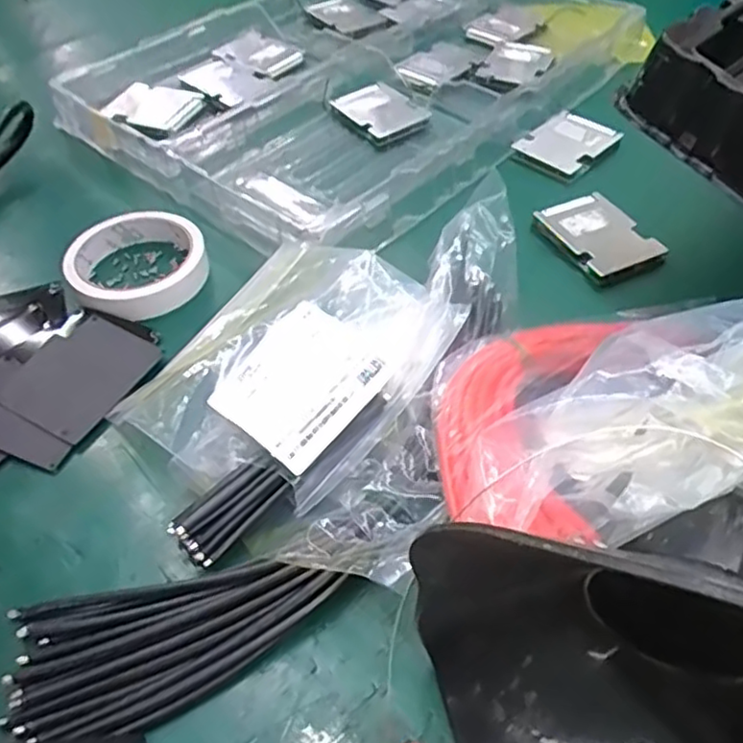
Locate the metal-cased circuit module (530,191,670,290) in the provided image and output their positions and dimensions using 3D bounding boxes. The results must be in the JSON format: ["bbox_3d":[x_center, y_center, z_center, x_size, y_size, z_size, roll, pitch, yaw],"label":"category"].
[{"bbox_3d":[0.164,-0.097,0.466,0.060,0.012,0.075,-22,53,-16],"label":"metal-cased circuit module"}]

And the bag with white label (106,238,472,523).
[{"bbox_3d":[-0.047,-0.008,0.367,0.143,0.034,0.159,29,57,23],"label":"bag with white label"}]

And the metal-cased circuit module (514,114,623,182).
[{"bbox_3d":[0.164,-0.193,0.548,0.086,0.010,0.054,-37,58,-25],"label":"metal-cased circuit module"}]

